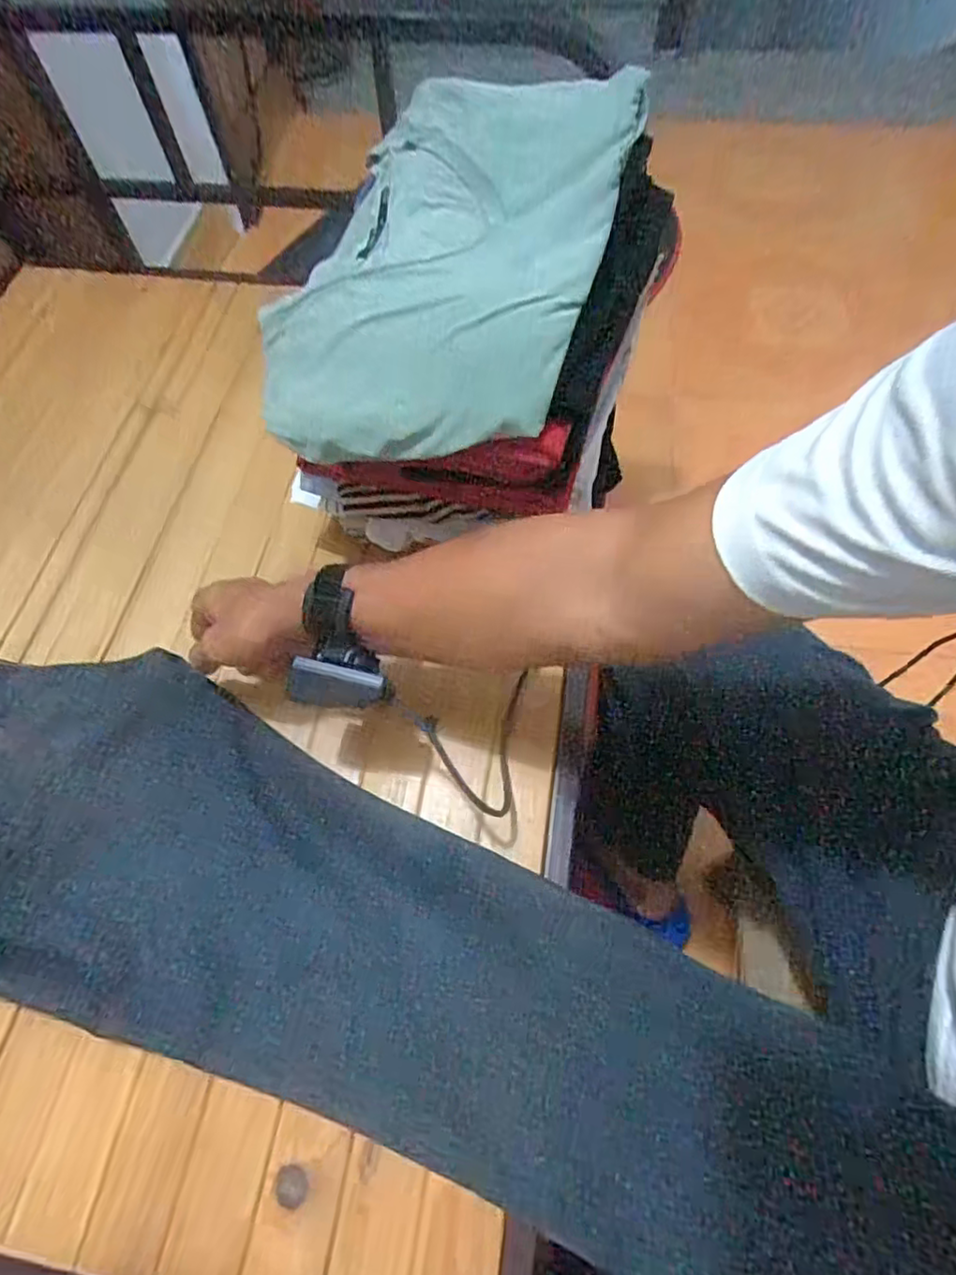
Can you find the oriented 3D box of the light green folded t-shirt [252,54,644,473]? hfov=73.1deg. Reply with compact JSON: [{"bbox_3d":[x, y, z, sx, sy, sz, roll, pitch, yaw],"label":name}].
[{"bbox_3d":[-0.021,-0.282,0.468,0.225,0.045,0.351,11,70,18],"label":"light green folded t-shirt"}]

